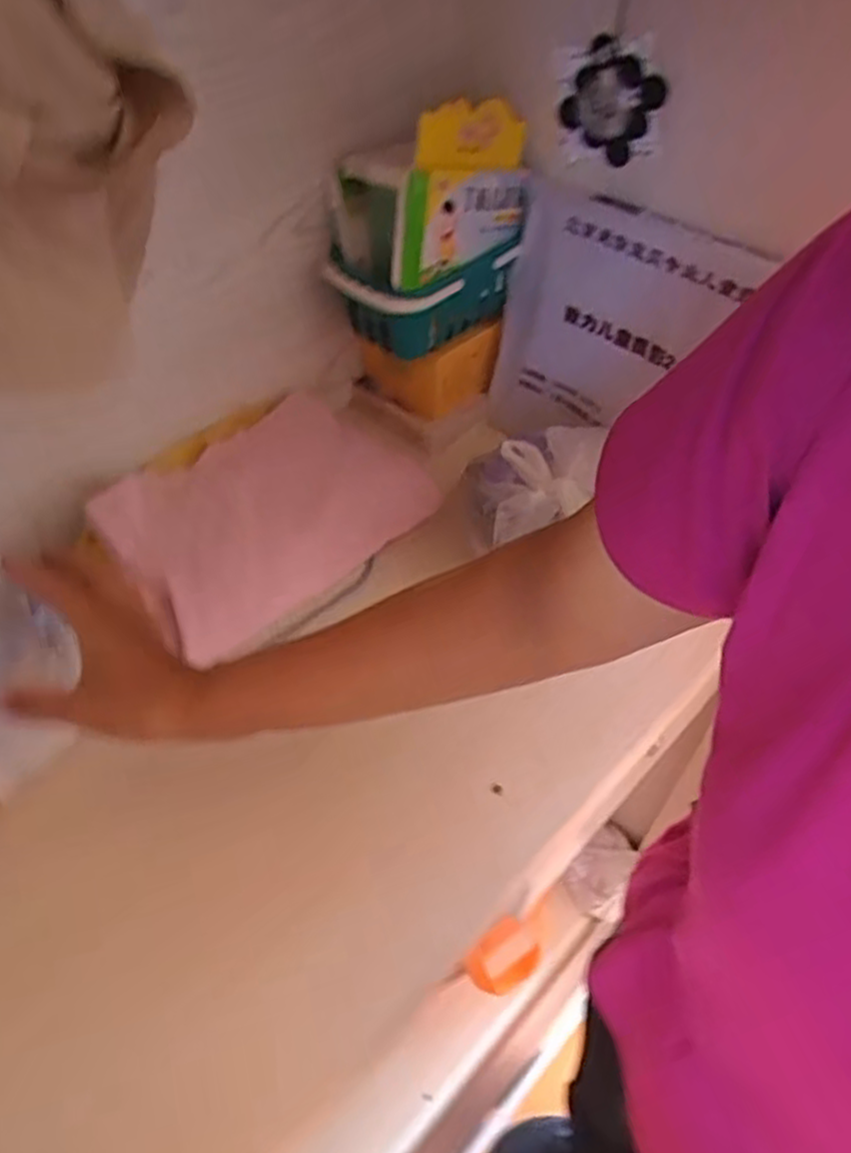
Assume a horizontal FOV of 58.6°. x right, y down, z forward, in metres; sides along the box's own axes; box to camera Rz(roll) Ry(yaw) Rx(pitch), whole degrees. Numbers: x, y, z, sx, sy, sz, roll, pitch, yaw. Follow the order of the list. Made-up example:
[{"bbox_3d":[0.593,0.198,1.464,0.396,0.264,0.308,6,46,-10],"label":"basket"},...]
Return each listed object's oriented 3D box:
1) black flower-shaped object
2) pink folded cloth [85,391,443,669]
[{"bbox_3d":[0.131,-0.337,0.539,0.068,0.071,0.015,25,53,20],"label":"black flower-shaped object"},{"bbox_3d":[-0.139,-0.064,0.713,0.182,0.046,0.302,44,53,7],"label":"pink folded cloth"}]

